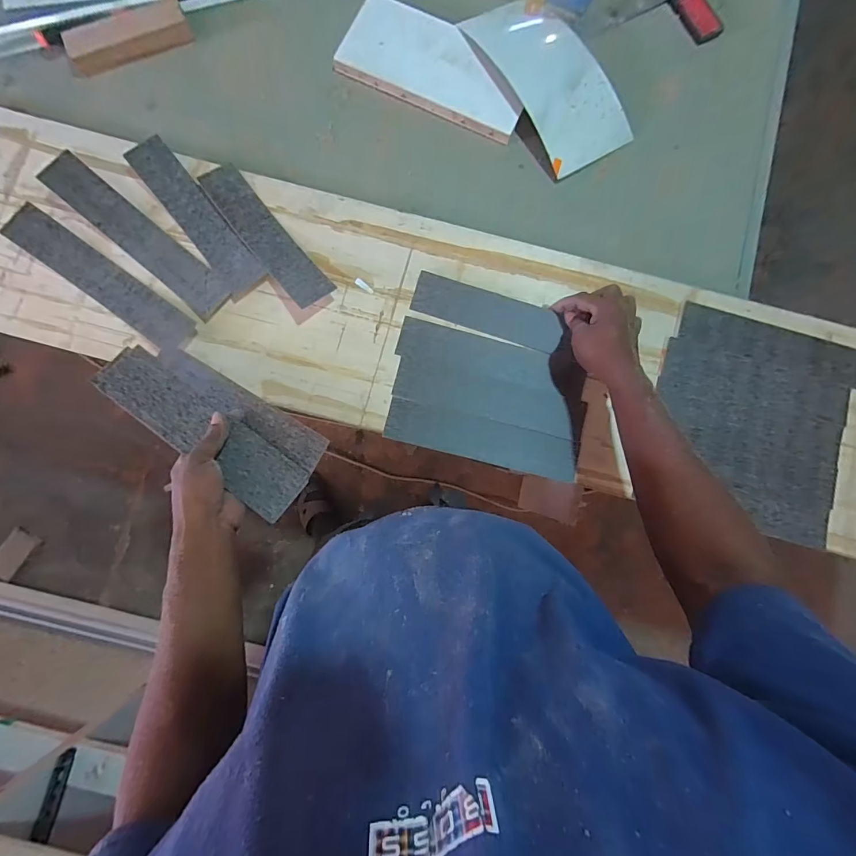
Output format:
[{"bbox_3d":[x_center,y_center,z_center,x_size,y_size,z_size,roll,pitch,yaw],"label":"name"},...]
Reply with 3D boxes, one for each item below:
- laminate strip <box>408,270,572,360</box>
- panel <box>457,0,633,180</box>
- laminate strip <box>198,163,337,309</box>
[{"bbox_3d":[0.088,-0.157,0.566,0.217,0.008,0.058,18,86,2],"label":"laminate strip"},{"bbox_3d":[0.178,-0.526,0.607,0.136,0.032,0.289,-30,83,-5],"label":"panel"},{"bbox_3d":[-0.222,-0.264,0.561,0.056,0.018,0.256,-37,80,-14],"label":"laminate strip"}]

